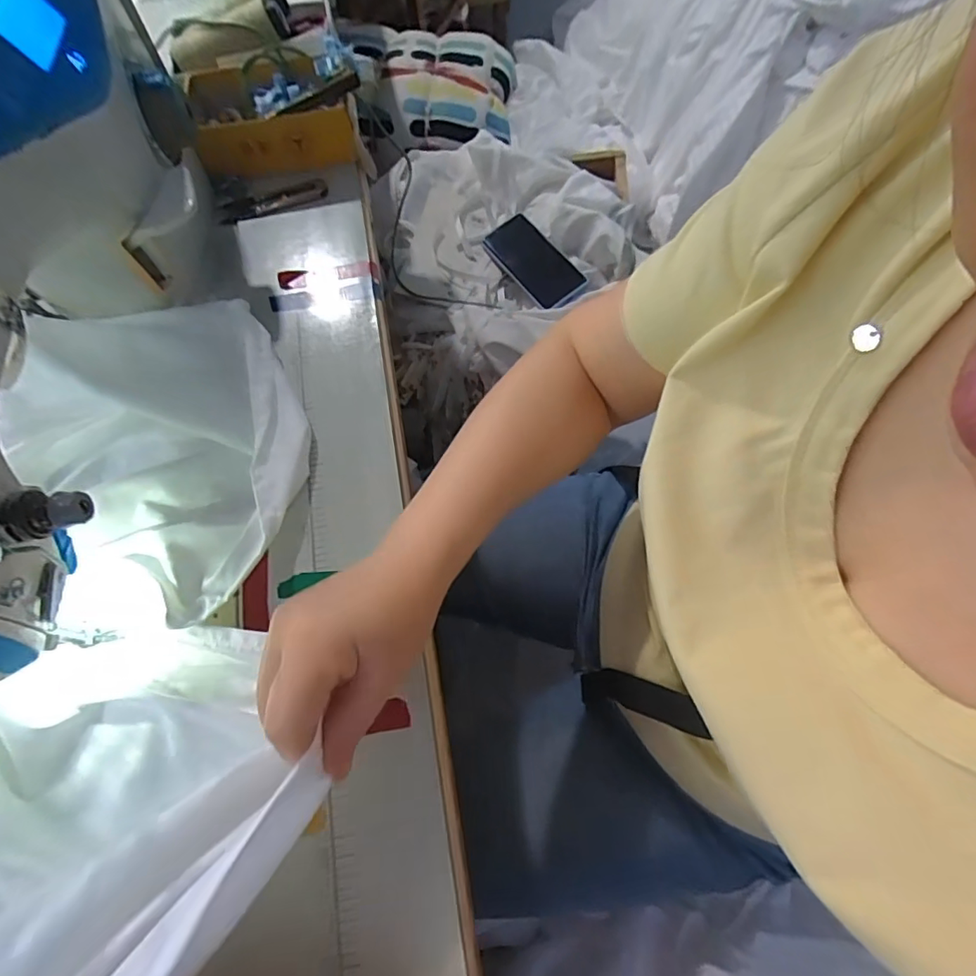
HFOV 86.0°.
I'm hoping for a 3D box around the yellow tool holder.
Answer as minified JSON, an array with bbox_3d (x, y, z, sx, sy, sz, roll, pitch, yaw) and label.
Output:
[{"bbox_3d":[-0.207,-0.363,0.509,0.163,0.060,0.095,-12,67,-4],"label":"yellow tool holder"}]

